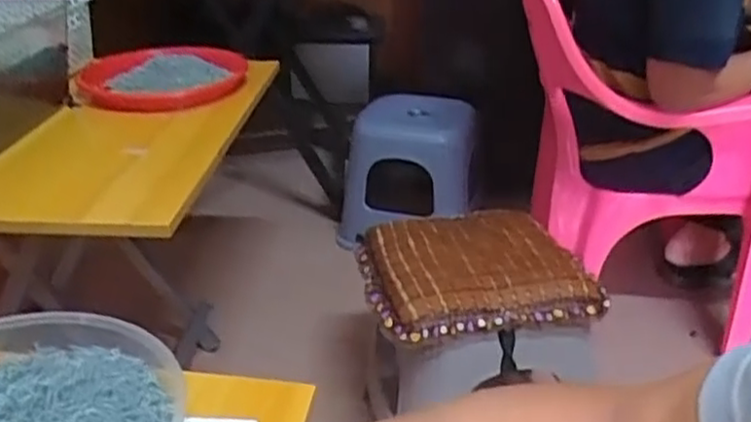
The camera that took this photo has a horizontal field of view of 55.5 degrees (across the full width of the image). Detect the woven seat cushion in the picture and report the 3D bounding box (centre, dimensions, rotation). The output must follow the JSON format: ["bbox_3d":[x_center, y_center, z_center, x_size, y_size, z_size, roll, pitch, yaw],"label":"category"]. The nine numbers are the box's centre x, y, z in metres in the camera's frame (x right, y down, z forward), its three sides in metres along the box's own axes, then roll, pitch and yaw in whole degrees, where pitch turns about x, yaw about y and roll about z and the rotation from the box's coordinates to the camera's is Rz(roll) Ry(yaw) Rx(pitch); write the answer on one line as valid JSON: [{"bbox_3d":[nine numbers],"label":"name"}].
[{"bbox_3d":[0.135,0.078,0.999,0.289,0.044,0.258,-6,29,-13],"label":"woven seat cushion"}]

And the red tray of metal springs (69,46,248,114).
[{"bbox_3d":[-0.329,-0.208,1.107,0.257,0.057,0.178,-13,31,-23],"label":"red tray of metal springs"}]

